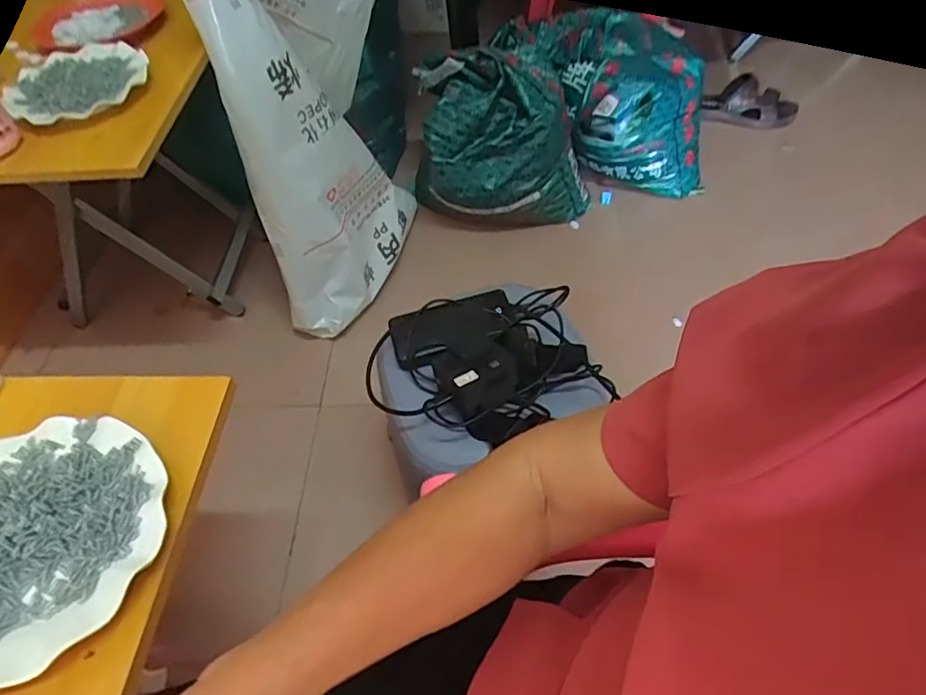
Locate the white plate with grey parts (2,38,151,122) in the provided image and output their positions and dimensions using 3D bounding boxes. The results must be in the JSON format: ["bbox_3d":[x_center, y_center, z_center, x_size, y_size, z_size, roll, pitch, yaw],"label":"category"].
[{"bbox_3d":[-0.505,-0.347,0.754,0.171,0.027,0.147,-25,57,-14],"label":"white plate with grey parts"}]

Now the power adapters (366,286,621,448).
[{"bbox_3d":[0.018,0.013,0.690,0.268,0.070,0.187,-10,54,-4],"label":"power adapters"}]

